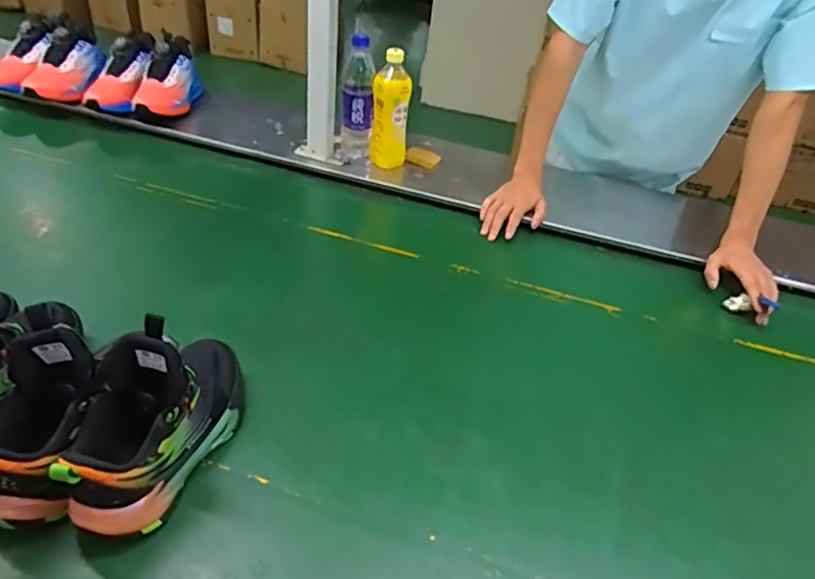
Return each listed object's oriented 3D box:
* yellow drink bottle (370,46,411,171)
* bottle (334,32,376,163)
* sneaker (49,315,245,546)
[{"bbox_3d":[-0.033,-0.342,1.070,0.068,0.218,0.057,1,39,-9],"label":"yellow drink bottle"},{"bbox_3d":[-0.102,-0.367,1.079,0.068,0.235,0.055,1,39,-9],"label":"bottle"},{"bbox_3d":[-0.241,0.115,0.554,0.085,0.160,0.232,17,39,11],"label":"sneaker"}]

